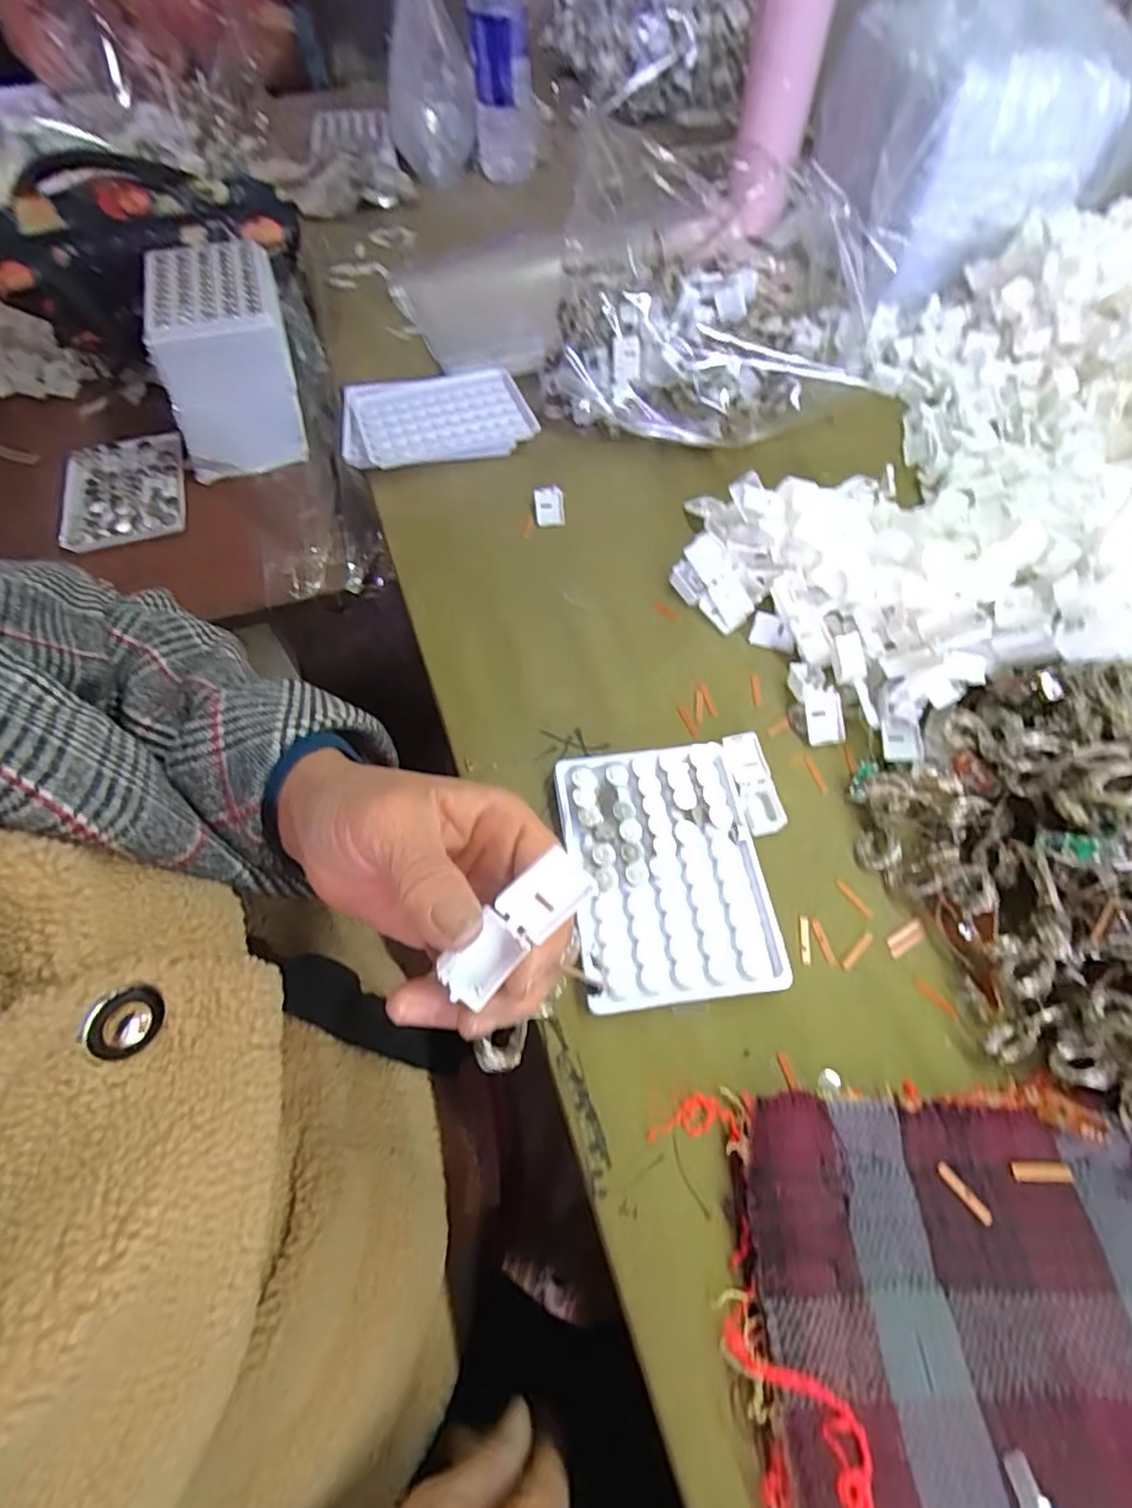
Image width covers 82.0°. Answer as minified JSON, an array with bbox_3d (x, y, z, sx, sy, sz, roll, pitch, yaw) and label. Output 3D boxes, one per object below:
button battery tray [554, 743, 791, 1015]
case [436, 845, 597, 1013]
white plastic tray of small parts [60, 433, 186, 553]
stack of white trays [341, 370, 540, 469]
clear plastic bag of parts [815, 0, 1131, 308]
[{"bbox_3d":[0.048,0.058,0.329,0.093,0.015,0.130,-7,60,-3],"label":"button battery tray"},{"bbox_3d":[-0.016,0.055,0.202,0.019,0.012,0.056,40,101,-10],"label":"case"},{"bbox_3d":[-0.370,-0.221,0.543,0.099,0.012,0.127,-18,61,-9],"label":"white plastic tray of small parts"},{"bbox_3d":[-0.103,-0.263,0.515,0.144,0.020,0.095,-12,61,-5],"label":"stack of white trays"},{"bbox_3d":[0.329,-0.528,0.543,0.170,0.167,0.210,-1,60,1],"label":"clear plastic bag of parts"}]

